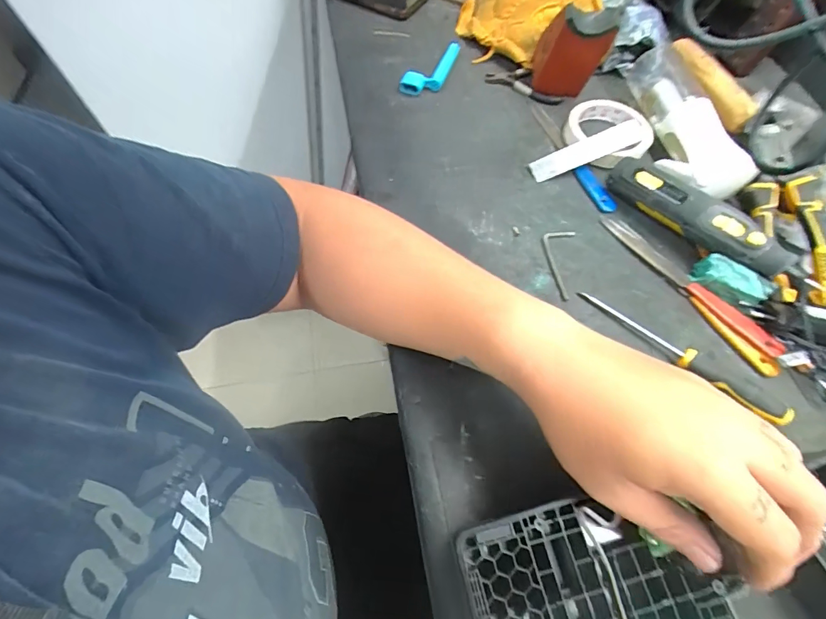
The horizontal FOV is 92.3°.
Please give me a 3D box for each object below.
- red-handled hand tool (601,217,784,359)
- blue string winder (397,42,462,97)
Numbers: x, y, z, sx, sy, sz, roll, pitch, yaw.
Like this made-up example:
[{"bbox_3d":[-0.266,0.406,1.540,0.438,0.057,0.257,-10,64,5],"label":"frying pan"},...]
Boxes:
[{"bbox_3d":[0.249,-0.029,0.365,0.021,0.011,0.182,-29,66,-16],"label":"red-handled hand tool"},{"bbox_3d":[0.030,-0.303,0.507,0.034,0.034,0.106,36,66,17],"label":"blue string winder"}]

